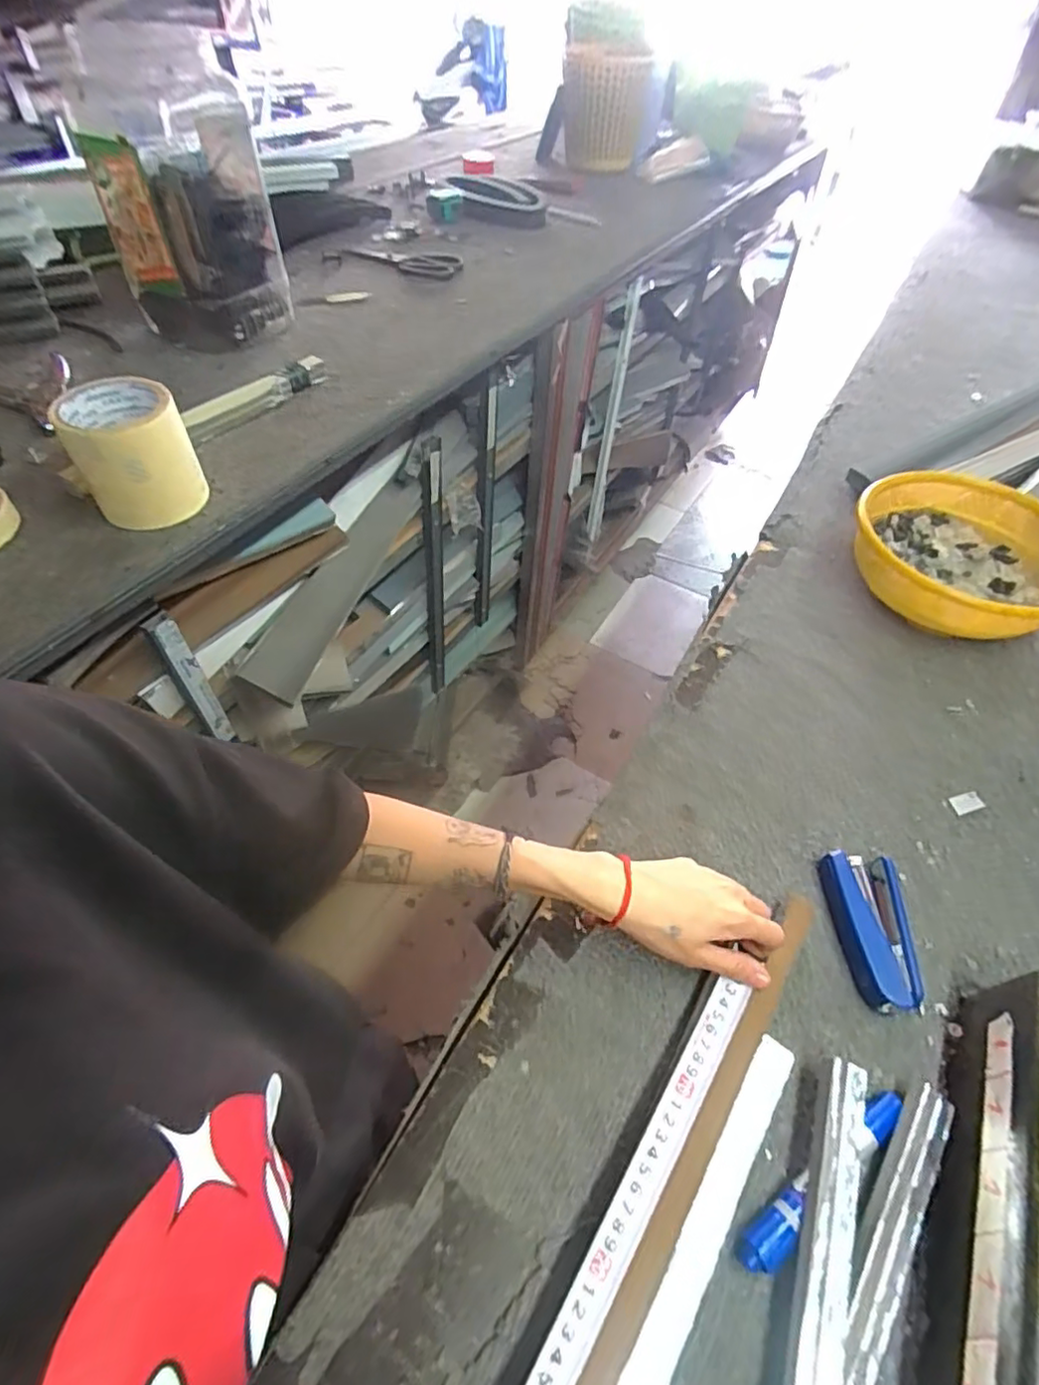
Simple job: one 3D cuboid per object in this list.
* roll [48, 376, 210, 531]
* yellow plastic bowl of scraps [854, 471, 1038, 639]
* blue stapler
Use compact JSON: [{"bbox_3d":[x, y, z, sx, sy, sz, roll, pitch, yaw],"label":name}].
[{"bbox_3d":[-0.338,-0.205,0.542,0.091,0.109,0.092,1,51,-2],"label":"roll"},{"bbox_3d":[0.491,-0.152,0.675,0.240,0.075,0.230,-30,59,-24],"label":"yellow plastic bowl of scraps"},{"bbox_3d":[0.265,0.173,0.451,0.054,0.020,0.108,3,51,0],"label":"blue stapler"}]

